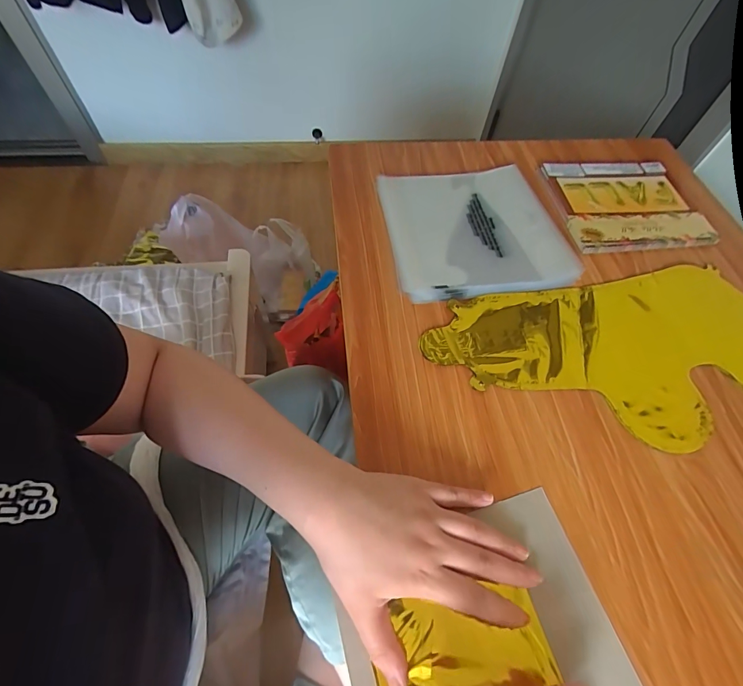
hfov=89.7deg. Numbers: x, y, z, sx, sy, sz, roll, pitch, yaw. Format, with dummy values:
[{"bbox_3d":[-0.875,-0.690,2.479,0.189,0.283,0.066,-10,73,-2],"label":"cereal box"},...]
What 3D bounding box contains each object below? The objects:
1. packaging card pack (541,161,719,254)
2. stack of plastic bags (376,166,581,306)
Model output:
[{"bbox_3d":[0.344,-0.194,0.511,0.183,0.008,0.167,-2,60,-4],"label":"packaging card pack"},{"bbox_3d":[0.127,-0.144,0.467,0.208,0.014,0.200,-6,60,-6],"label":"stack of plastic bags"}]

